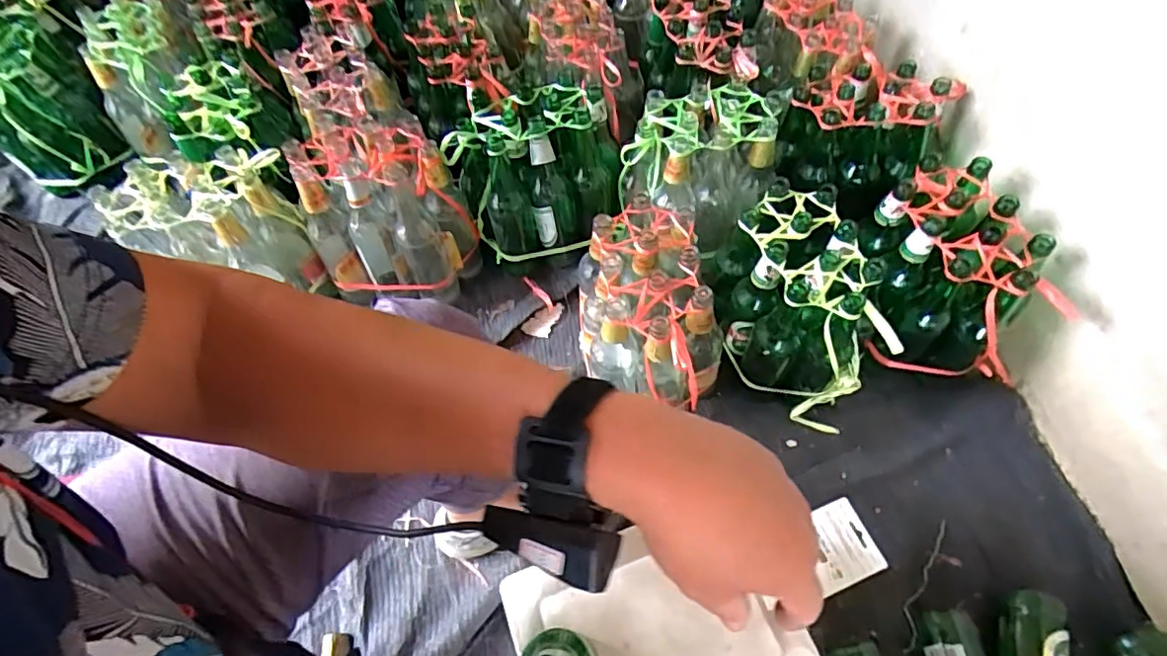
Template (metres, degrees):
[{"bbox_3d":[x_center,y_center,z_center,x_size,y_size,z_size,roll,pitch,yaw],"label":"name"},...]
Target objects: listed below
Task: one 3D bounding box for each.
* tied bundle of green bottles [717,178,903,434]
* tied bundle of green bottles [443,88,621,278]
[{"bbox_3d":[0.307,-0.027,0.840,0.213,0.241,0.253,5,61,6],"label":"tied bundle of green bottles"},{"bbox_3d":[-0.070,-0.233,0.942,0.252,0.224,0.175,-15,61,-5],"label":"tied bundle of green bottles"}]

